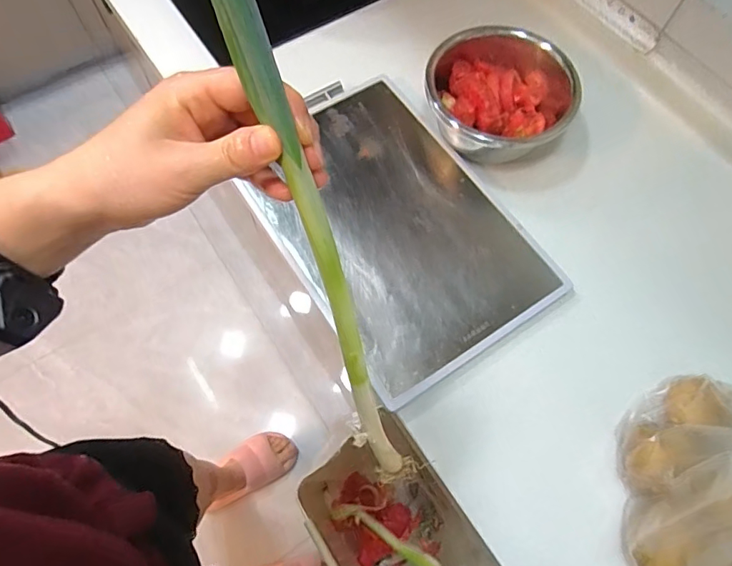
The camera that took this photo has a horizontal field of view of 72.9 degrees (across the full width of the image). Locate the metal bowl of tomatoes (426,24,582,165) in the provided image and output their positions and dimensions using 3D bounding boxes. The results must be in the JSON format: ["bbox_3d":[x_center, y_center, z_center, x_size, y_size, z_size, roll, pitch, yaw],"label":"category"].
[{"bbox_3d":[0.179,-0.255,0.652,0.187,0.097,0.174,0,68,-1],"label":"metal bowl of tomatoes"}]

